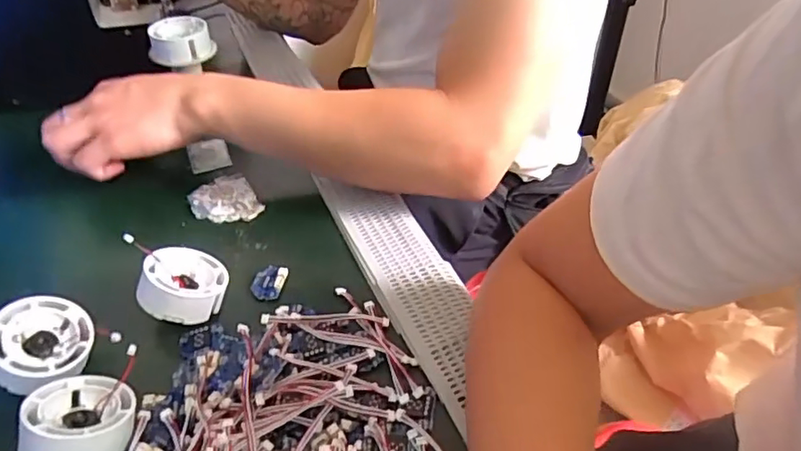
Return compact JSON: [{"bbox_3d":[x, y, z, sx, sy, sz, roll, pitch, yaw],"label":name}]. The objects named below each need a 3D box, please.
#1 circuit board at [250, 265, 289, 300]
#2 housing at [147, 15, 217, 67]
[{"bbox_3d":[-0.095,0.041,0.400,0.024,0.006,0.027,6,45,8],"label":"circuit board"},{"bbox_3d":[-0.213,-0.179,0.536,0.058,0.027,0.058,-1,45,1],"label":"housing"}]

